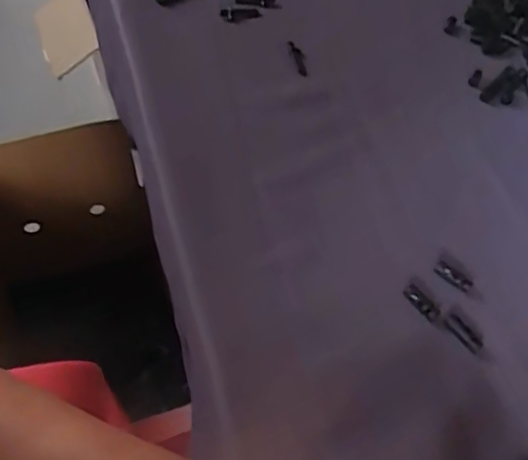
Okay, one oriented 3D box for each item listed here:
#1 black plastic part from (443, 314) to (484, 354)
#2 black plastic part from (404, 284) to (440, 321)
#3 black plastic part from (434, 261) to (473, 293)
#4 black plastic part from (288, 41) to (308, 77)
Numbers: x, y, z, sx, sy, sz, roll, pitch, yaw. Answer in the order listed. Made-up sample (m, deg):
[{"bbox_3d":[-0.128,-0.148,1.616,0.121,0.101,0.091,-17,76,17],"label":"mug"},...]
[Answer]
[{"bbox_3d":[0.120,0.061,0.355,0.011,0.004,0.026,-33,64,-24],"label":"black plastic part"},{"bbox_3d":[0.097,0.044,0.362,0.008,0.007,0.025,-32,63,-24],"label":"black plastic part"},{"bbox_3d":[0.121,0.030,0.376,0.024,0.005,0.009,39,61,21],"label":"black plastic part"},{"bbox_3d":[0.030,-0.143,0.495,0.010,0.005,0.040,-11,57,-12],"label":"black plastic part"}]

